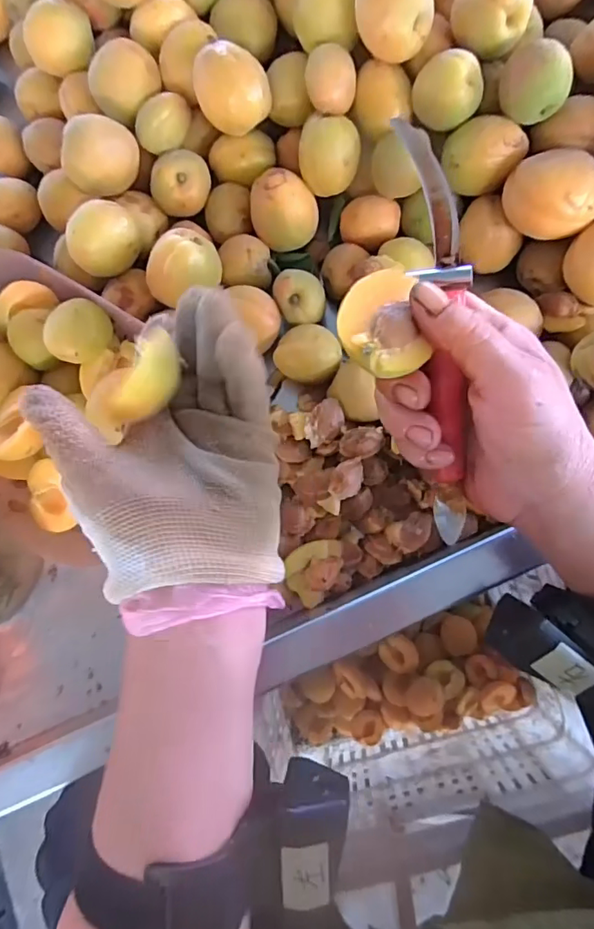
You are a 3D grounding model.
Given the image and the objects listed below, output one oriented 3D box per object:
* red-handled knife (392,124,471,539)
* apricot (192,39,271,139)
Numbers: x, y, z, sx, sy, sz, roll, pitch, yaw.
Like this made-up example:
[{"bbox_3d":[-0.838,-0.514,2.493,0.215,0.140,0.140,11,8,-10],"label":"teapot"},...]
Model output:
[{"bbox_3d":[0.068,-0.054,0.241,0.027,0.013,0.194,-4,105,9],"label":"red-handled knife"},{"bbox_3d":[-0.042,-0.246,0.332,0.045,0.037,0.041,-1,82,4],"label":"apricot"}]

